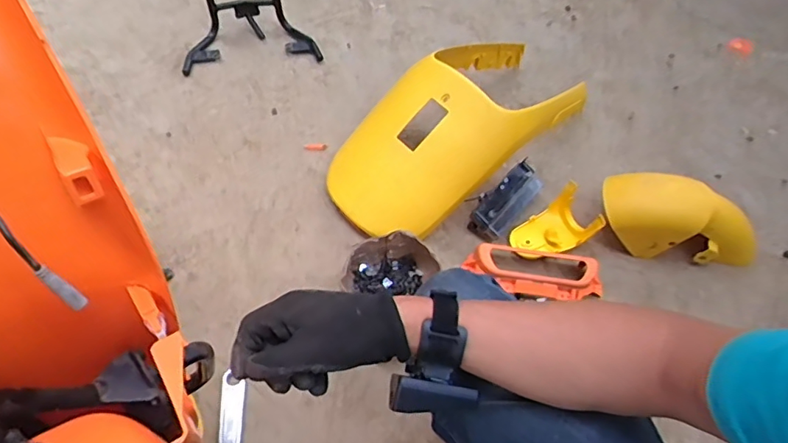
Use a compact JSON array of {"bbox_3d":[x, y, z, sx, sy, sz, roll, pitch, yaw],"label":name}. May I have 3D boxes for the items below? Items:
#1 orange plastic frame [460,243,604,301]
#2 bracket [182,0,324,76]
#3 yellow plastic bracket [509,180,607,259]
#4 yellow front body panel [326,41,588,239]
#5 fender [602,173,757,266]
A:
[{"bbox_3d":[0.270,0.096,1.008,0.267,0.045,0.097,8,56,1],"label":"orange plastic frame"},{"bbox_3d":[-0.367,-0.521,1.313,0.344,0.190,0.190,-9,57,-11],"label":"bracket"},{"bbox_3d":[0.316,0.011,1.057,0.158,0.083,0.113,-20,60,-18],"label":"yellow plastic bracket"},{"bbox_3d":[0.165,-0.212,1.116,0.277,0.244,0.630,40,62,20],"label":"yellow front body panel"},{"bbox_3d":[0.589,-0.001,1.073,0.323,0.145,0.124,6,56,-1],"label":"fender"}]

